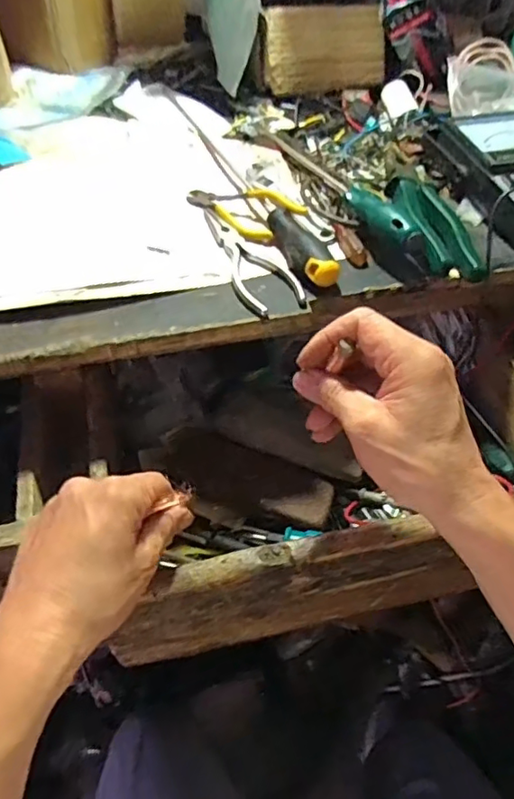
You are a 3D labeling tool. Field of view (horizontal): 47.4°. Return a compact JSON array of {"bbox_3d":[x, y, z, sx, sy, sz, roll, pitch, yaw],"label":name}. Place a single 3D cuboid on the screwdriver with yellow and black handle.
[{"bbox_3d":[-0.023,-0.220,0.566,0.027,0.027,0.361,-19,51,-19],"label":"screwdriver with yellow and black handle"}]

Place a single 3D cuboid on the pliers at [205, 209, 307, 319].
[{"bbox_3d":[-0.007,-0.123,0.496,0.050,0.005,0.146,-14,49,-15],"label":"pliers"}]

